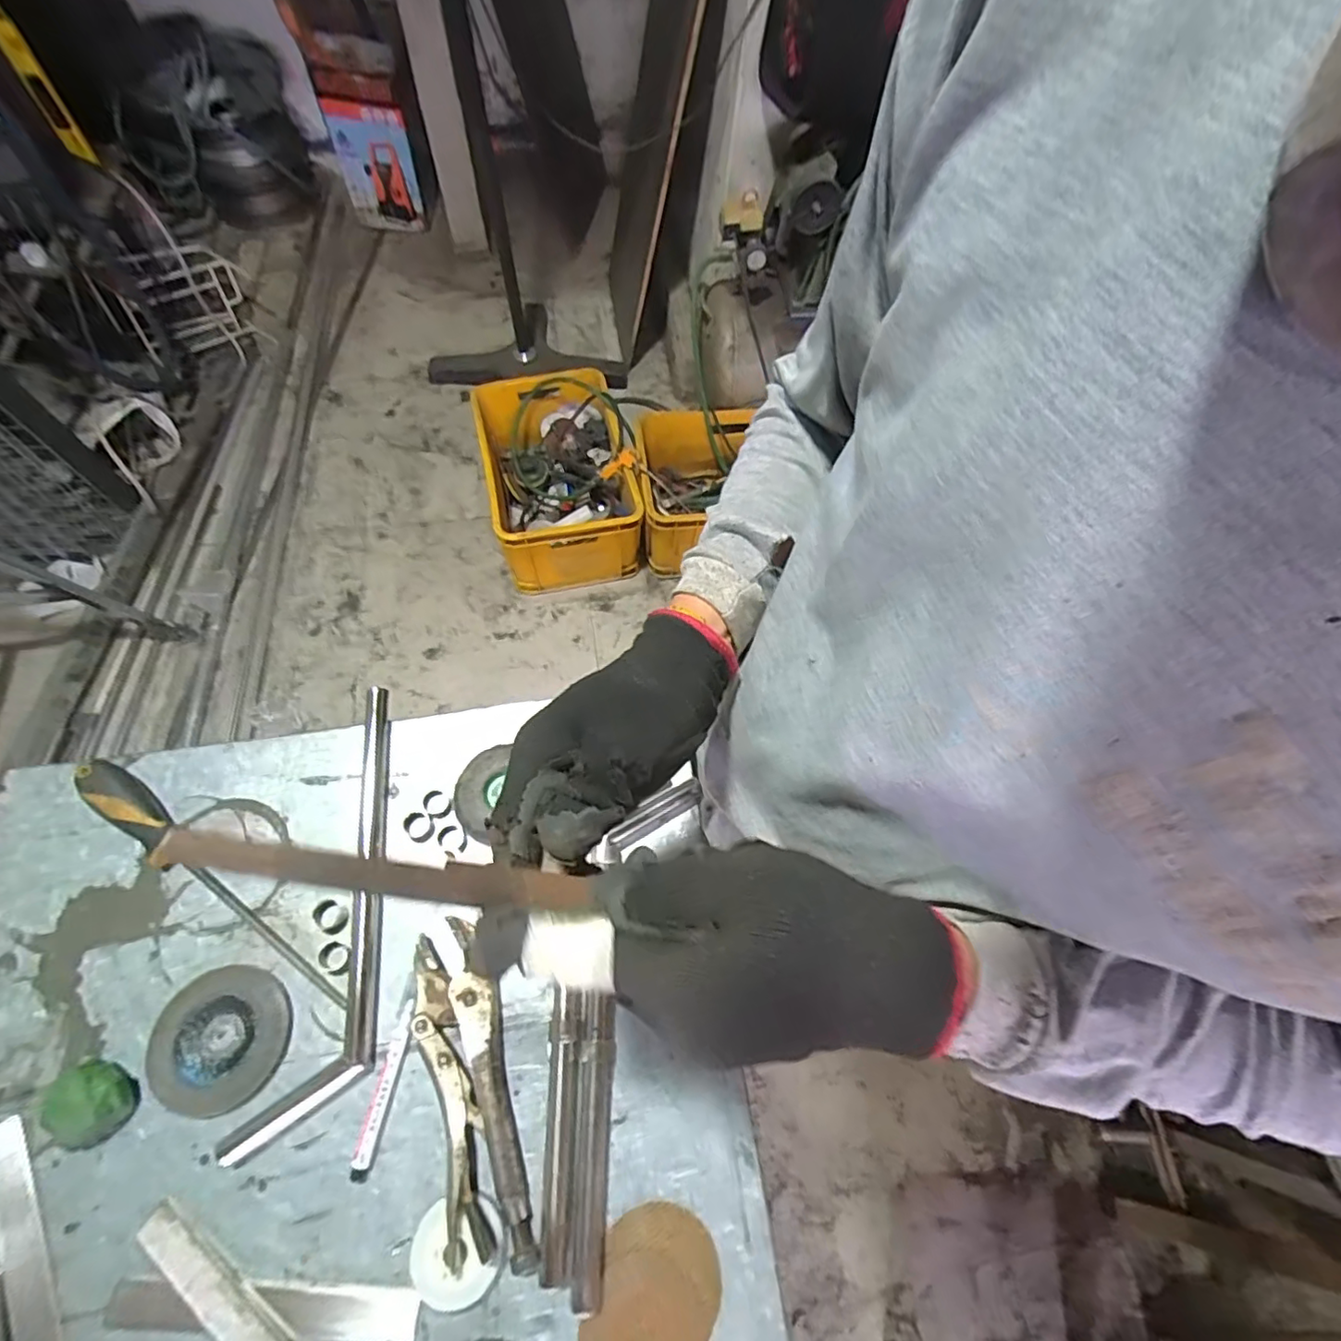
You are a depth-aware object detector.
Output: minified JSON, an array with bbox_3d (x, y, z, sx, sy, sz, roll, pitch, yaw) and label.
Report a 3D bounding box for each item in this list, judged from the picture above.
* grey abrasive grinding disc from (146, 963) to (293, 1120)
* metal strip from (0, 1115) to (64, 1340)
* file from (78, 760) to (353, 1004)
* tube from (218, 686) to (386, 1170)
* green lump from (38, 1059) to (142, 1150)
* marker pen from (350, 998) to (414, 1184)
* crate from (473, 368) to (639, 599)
[{"bbox_3d":[-0.337,0.275,0.441,0.093,0.005,0.095,1,66,-2],"label":"grey abrasive grinding disc"},{"bbox_3d":[-0.416,0.391,0.381,0.024,0.005,0.191,-31,71,-15],"label":"metal strip"},{"bbox_3d":[-0.370,0.164,0.476,0.293,0.030,0.034,31,68,11],"label":"file"},{"bbox_3d":[-0.258,0.184,0.485,0.078,0.024,0.348,4,66,-1],"label":"tube"},{"bbox_3d":[-0.405,0.301,0.410,0.044,0.029,0.050,-19,68,-11],"label":"green lump"},{"bbox_3d":[-0.209,0.304,0.431,0.015,0.008,0.110,10,66,2],"label":"marker pen"},{"bbox_3d":[-0.302,-0.512,1.611,0.365,0.266,0.526,-13,67,-9],"label":"crate"}]

